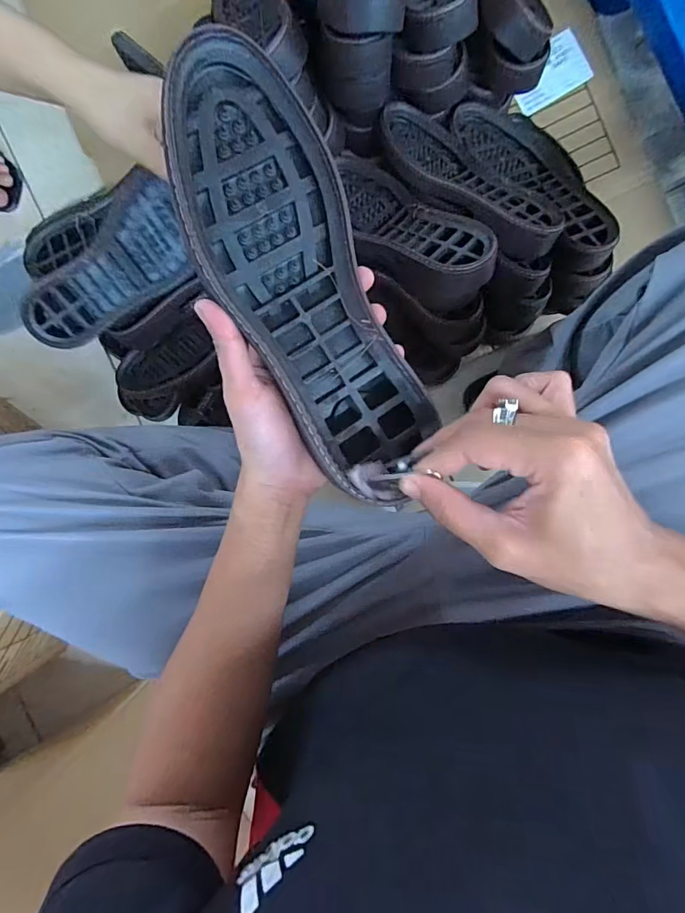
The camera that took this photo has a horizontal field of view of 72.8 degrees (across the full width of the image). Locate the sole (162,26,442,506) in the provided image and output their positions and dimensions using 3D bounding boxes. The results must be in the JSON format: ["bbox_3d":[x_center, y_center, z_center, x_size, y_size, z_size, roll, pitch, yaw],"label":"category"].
[{"bbox_3d":[-0.026,-0.095,0.266,0.091,0.036,0.261,-25,92,-14],"label":"sole"}]

